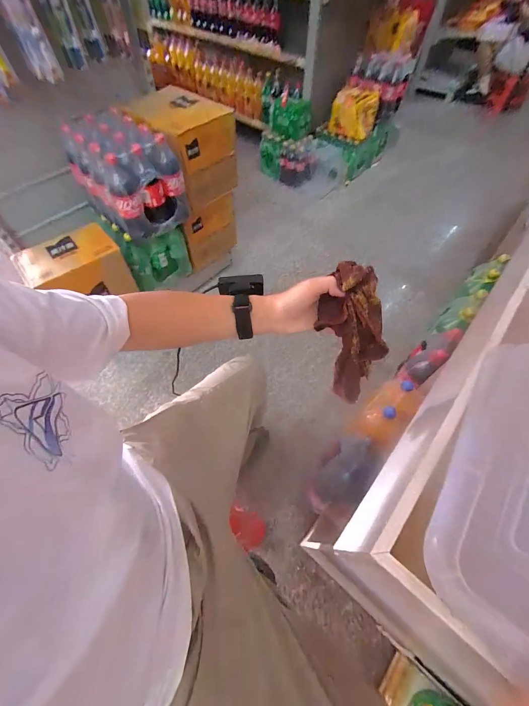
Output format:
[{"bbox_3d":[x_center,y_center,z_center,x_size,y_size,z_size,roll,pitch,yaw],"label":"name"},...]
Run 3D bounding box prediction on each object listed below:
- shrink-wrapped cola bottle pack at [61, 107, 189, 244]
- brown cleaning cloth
[{"bbox_3d":[-0.446,-0.582,0.979,0.245,0.283,0.280,-40,67,-22],"label":"shrink-wrapped cola bottle pack"},{"bbox_3d":[0.119,-0.011,0.425,0.071,0.225,0.070,-19,35,-12],"label":"brown cleaning cloth"}]

